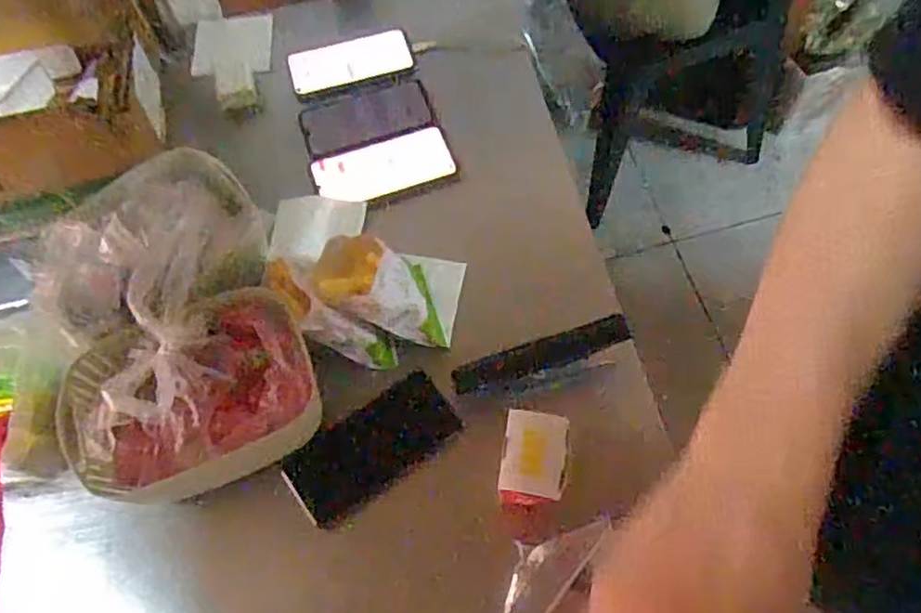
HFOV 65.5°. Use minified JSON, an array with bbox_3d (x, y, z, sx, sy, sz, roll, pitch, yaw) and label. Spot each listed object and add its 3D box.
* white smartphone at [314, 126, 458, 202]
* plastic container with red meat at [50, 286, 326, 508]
[{"bbox_3d":[-0.092,-0.165,0.825,0.159,0.014,0.072,-13,65,-4],"label":"white smartphone"},{"bbox_3d":[-0.242,0.081,0.638,0.222,0.084,0.155,-16,65,-6],"label":"plastic container with red meat"}]

